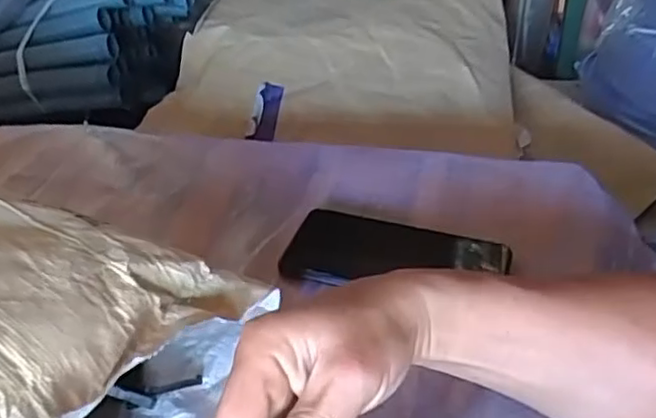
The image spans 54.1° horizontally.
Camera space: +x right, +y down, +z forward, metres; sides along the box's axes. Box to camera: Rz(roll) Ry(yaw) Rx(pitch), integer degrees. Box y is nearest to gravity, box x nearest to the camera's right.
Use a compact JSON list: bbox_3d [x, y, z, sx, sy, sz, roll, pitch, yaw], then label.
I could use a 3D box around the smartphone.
[{"bbox_3d":[0.049,0.036,0.484,0.161,0.006,0.077,10,43,18],"label":"smartphone"}]

